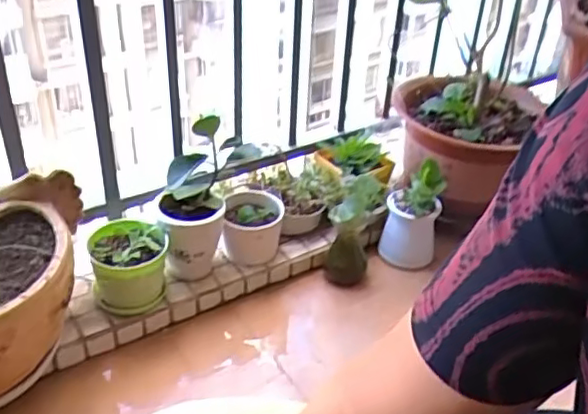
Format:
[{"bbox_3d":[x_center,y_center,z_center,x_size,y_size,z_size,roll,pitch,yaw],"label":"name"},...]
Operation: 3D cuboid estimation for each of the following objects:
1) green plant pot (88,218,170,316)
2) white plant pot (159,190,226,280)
[{"bbox_3d":[-0.274,0.108,1.058,0.122,0.128,0.131,2,34,-1],"label":"green plant pot"},{"bbox_3d":[-0.180,0.047,1.122,0.110,0.141,0.109,2,34,-1],"label":"white plant pot"}]

